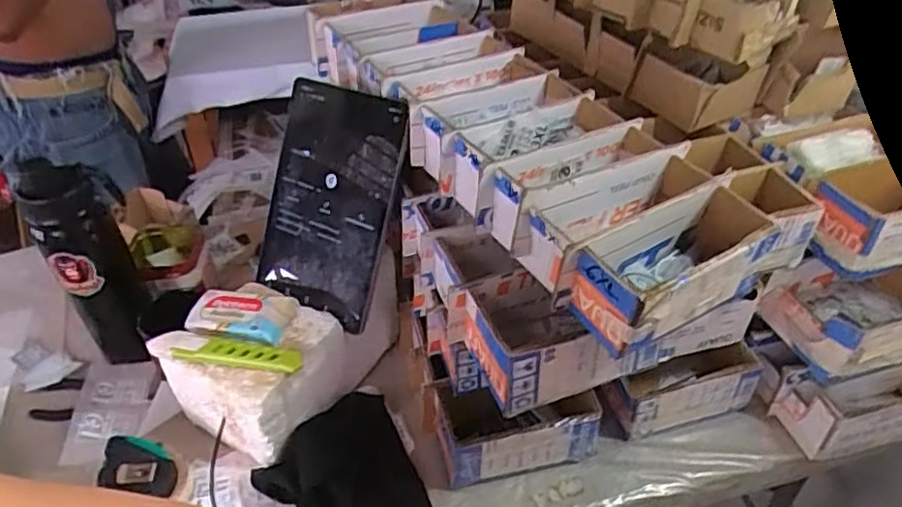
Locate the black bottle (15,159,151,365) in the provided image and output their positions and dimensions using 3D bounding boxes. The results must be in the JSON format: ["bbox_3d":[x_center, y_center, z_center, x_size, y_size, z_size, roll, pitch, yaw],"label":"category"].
[{"bbox_3d":[-0.395,0.009,0.706,0.079,0.223,0.077,-25,45,-27],"label":"black bottle"}]

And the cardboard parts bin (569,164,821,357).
[{"bbox_3d":[0.181,0.009,0.509,0.176,0.069,0.076,-24,45,-26],"label":"cardboard parts bin"}]

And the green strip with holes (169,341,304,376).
[{"bbox_3d":[-0.212,0.101,0.641,0.126,0.012,0.023,4,40,5],"label":"green strip with holes"}]

